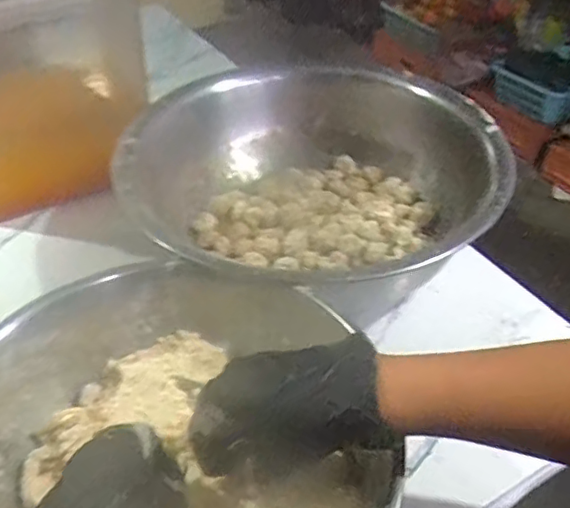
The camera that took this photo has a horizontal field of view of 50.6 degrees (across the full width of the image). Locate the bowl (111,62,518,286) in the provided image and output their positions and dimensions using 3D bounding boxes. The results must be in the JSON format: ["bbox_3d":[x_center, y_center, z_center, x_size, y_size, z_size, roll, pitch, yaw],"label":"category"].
[{"bbox_3d":[0.025,-0.071,0.648,0.366,0.129,0.357,-1,42,1],"label":"bowl"}]

